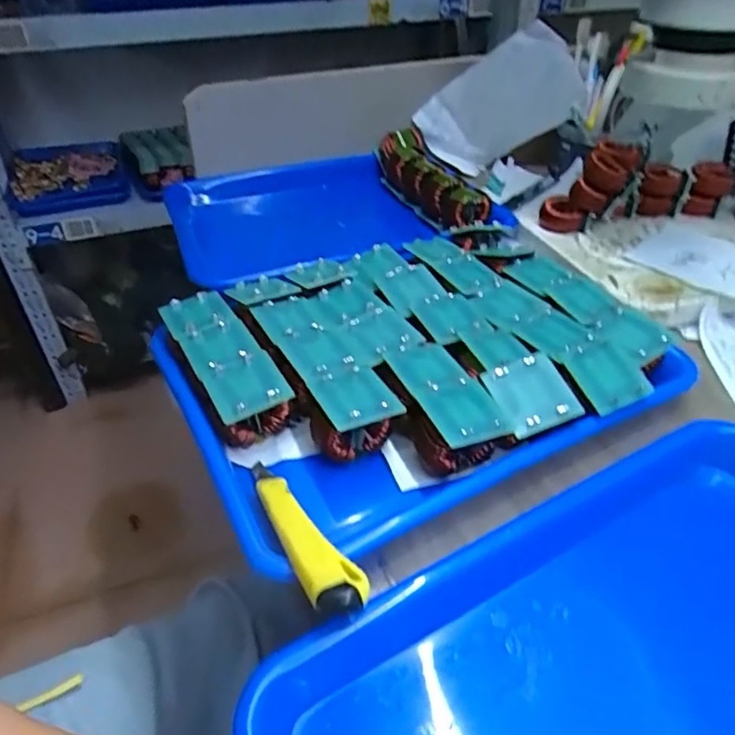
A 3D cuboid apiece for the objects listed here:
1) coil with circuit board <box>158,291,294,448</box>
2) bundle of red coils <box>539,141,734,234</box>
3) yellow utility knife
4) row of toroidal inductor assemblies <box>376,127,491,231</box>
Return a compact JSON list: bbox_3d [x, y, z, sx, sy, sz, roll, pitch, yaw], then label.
[{"bbox_3d":[-0.099,-0.001,0.391,0.047,0.043,0.137,-22,43,-24],"label":"coil with circuit board"},{"bbox_3d":[0.268,-0.182,0.568,0.193,0.064,0.068,-10,39,-13],"label":"bundle of red coils"},{"bbox_3d":[-0.039,0.086,0.300,0.023,0.019,0.136,-14,22,-24],"label":"yellow utility knife"},{"bbox_3d":[0.070,-0.211,0.645,0.050,0.051,0.208,-14,40,-16],"label":"row of toroidal inductor assemblies"}]

